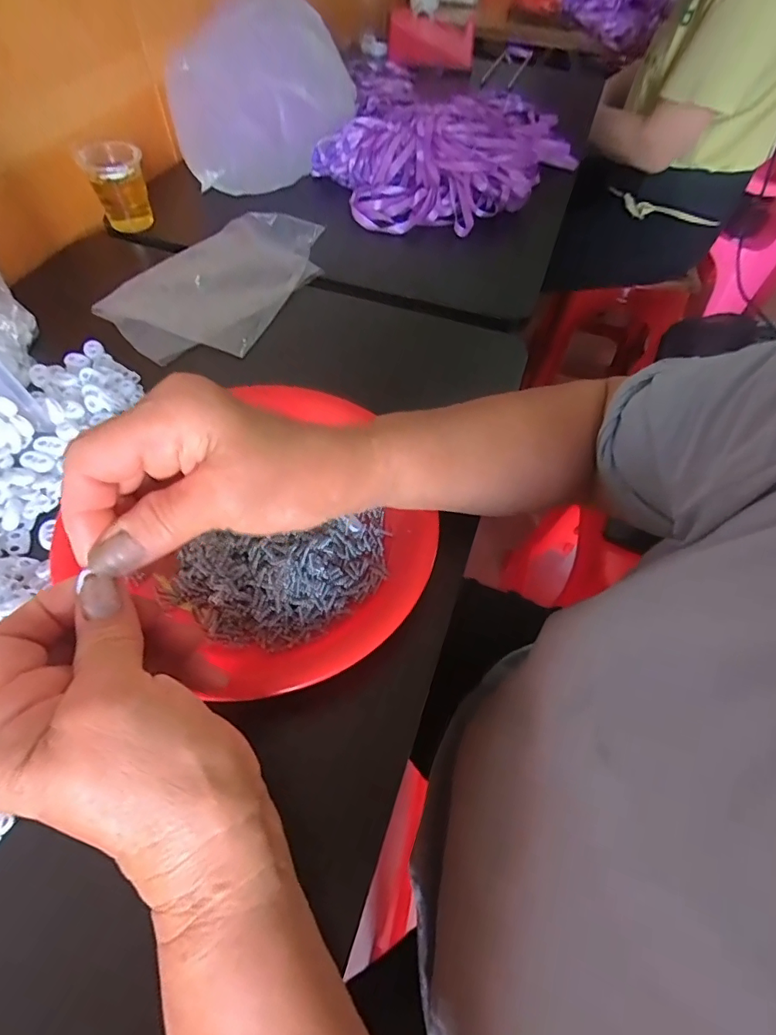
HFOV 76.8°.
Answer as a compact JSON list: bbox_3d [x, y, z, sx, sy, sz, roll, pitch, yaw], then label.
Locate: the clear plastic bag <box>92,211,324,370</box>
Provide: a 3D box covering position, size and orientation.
[{"bbox_3d":[-0.162,-0.234,0.475,0.141,0.021,0.219,21,58,11],"label":"clear plastic bag"}]

